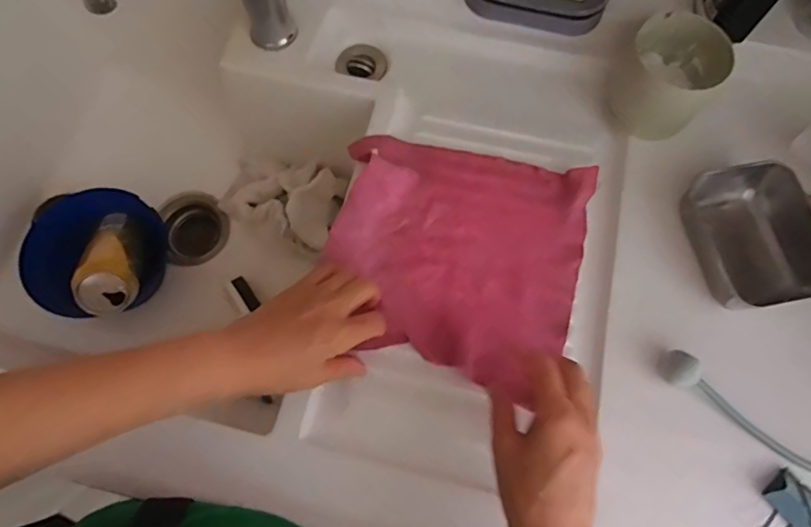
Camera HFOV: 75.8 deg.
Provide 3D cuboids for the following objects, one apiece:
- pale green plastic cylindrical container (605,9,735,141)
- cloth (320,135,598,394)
[{"bbox_3d":[0.264,-0.187,0.530,0.093,0.082,0.094,0,72,-1],"label":"pale green plastic cylindrical container"},{"bbox_3d":[0.049,-0.015,0.511,0.237,0.020,0.227,16,70,5],"label":"cloth"}]

